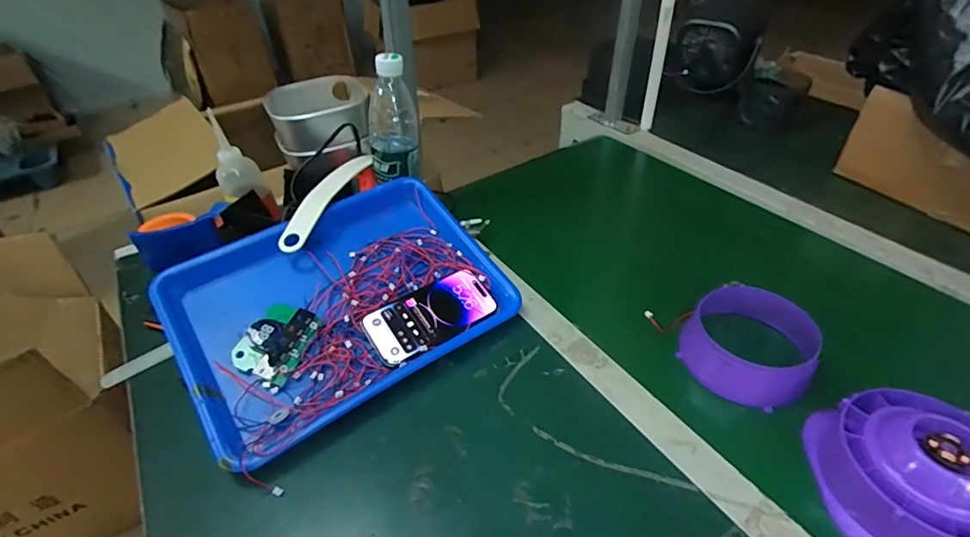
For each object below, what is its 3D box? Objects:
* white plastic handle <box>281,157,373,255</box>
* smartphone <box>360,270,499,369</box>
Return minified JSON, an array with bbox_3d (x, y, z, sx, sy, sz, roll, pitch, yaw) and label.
[{"bbox_3d":[-0.200,-0.093,0.620,0.032,0.034,0.199,10,42,14],"label":"white plastic handle"},{"bbox_3d":[-0.058,0.051,0.535,0.143,0.013,0.081,-28,47,-27],"label":"smartphone"}]

